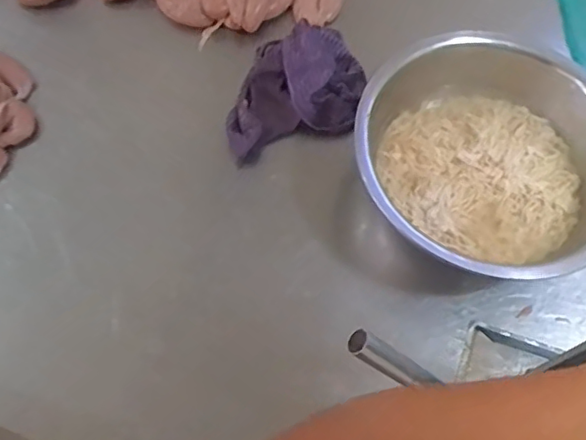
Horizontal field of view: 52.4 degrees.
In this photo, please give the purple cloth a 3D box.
[{"bbox_3d":[-0.005,-0.188,0.832,0.209,0.052,0.165,-19,66,-11],"label":"purple cloth"}]

